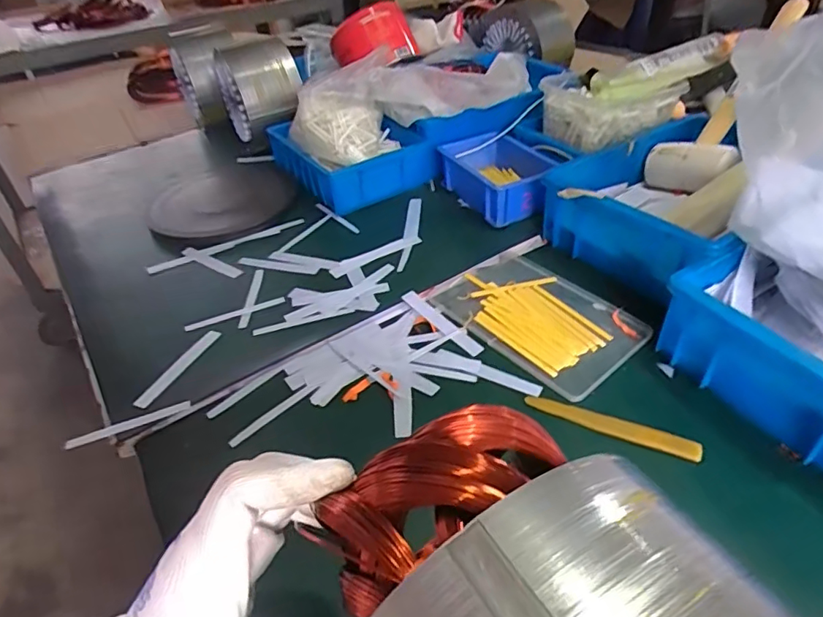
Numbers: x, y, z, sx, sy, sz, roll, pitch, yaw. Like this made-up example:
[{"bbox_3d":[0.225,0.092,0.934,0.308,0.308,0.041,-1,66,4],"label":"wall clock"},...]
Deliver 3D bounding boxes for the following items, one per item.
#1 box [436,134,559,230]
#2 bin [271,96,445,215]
[{"bbox_3d":[0.106,-0.160,0.659,0.095,0.059,0.156,-21,43,-19],"label":"box"},{"bbox_3d":[-0.086,-0.230,0.720,0.156,0.102,0.195,-25,45,-24],"label":"bin"}]

